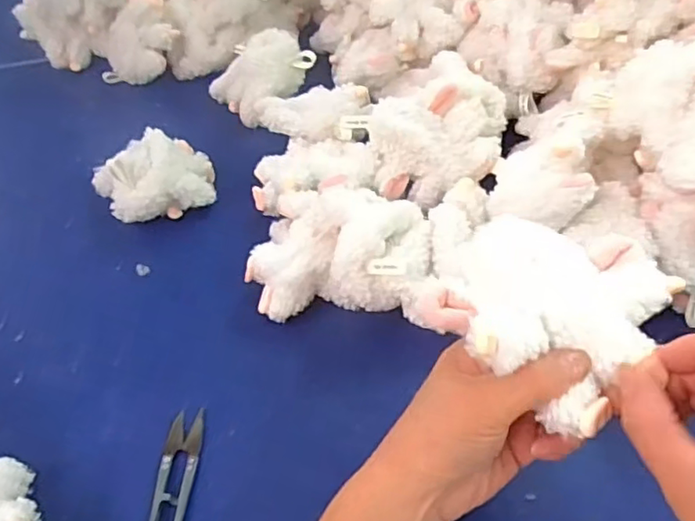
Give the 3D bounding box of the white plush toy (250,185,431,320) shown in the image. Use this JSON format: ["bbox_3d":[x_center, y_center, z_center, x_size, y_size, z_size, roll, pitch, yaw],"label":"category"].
[{"bbox_3d":[-0.004,-0.005,0.488,0.148,0.079,0.096,6,48,8],"label":"white plush toy"}]

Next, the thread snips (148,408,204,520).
[{"bbox_3d":[-0.115,0.145,0.404,0.025,0.006,0.102,1,48,4],"label":"thread snips"}]

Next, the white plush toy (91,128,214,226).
[{"bbox_3d":[-0.181,-0.086,0.577,0.103,0.058,0.082,-25,51,-19],"label":"white plush toy"}]

